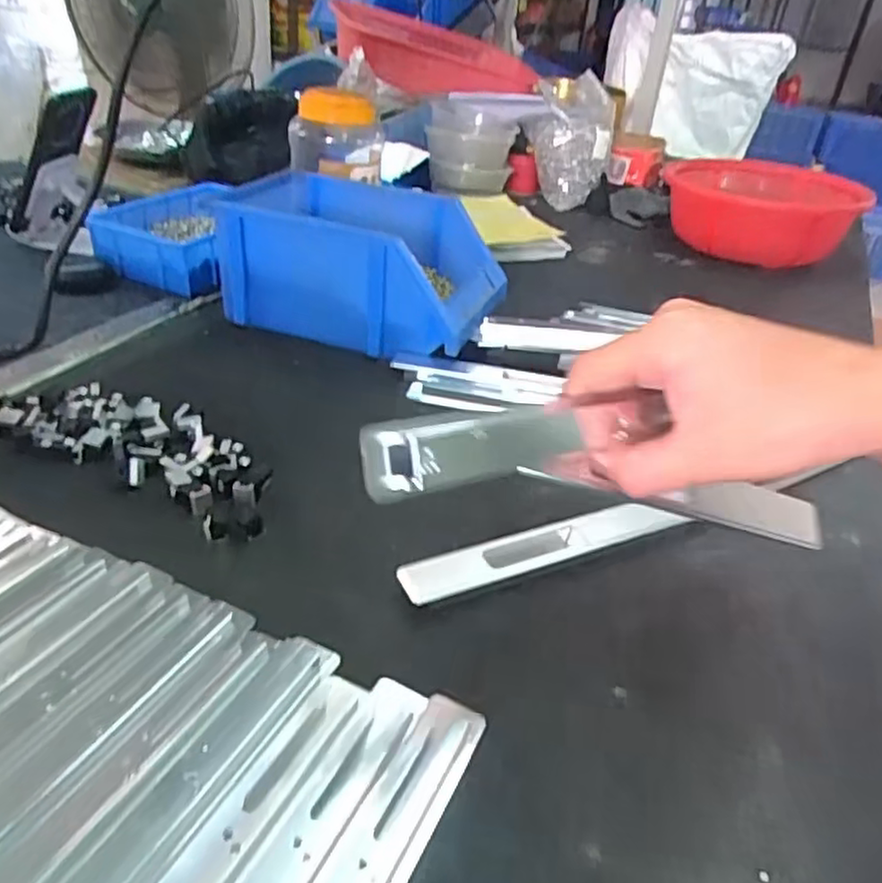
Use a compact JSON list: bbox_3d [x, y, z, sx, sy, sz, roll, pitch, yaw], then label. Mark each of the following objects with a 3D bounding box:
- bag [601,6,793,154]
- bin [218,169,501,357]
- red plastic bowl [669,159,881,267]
[{"bbox_3d":[0.536,-0.737,1.486,0.363,0.244,0.126,8,34,2],"label":"bag"},{"bbox_3d":[-0.069,-0.166,0.658,0.237,0.107,0.147,16,35,13],"label":"bin"},{"bbox_3d":[0.439,-0.320,0.970,0.240,0.090,0.240,4,34,-3],"label":"red plastic bowl"}]

